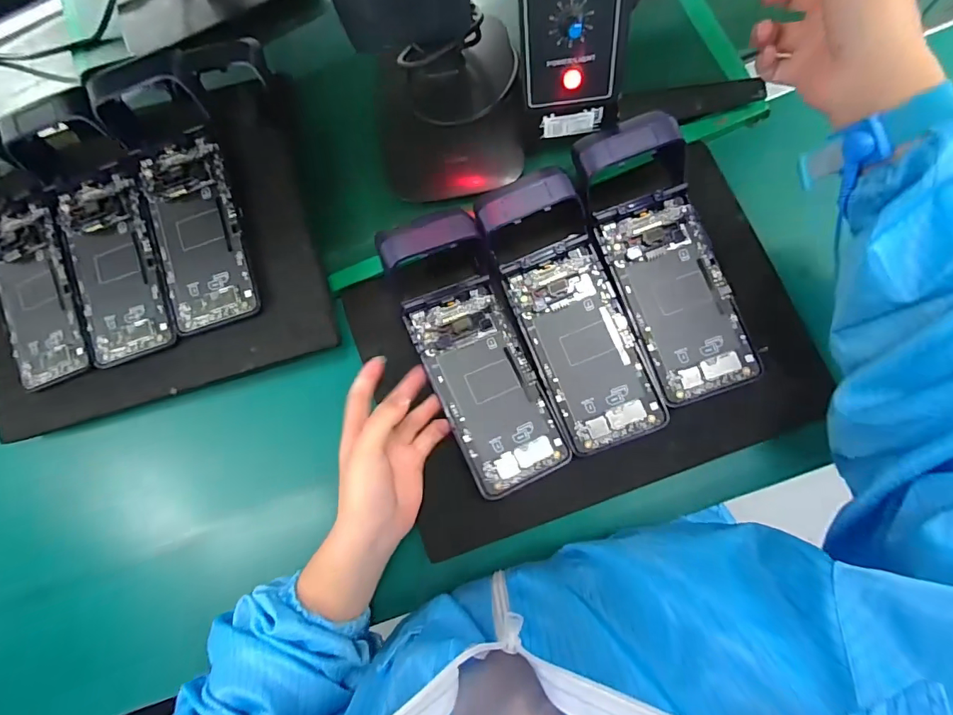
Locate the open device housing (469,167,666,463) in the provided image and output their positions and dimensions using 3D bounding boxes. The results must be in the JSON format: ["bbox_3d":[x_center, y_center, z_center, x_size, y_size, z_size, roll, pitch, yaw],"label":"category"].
[{"bbox_3d":[0.076,-0.040,0.365,0.082,0.039,0.221,-21,78,5],"label":"open device housing"}]

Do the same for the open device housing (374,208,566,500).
[{"bbox_3d":[0.001,-0.008,0.358,0.085,0.038,0.217,-21,80,-16],"label":"open device housing"}]

